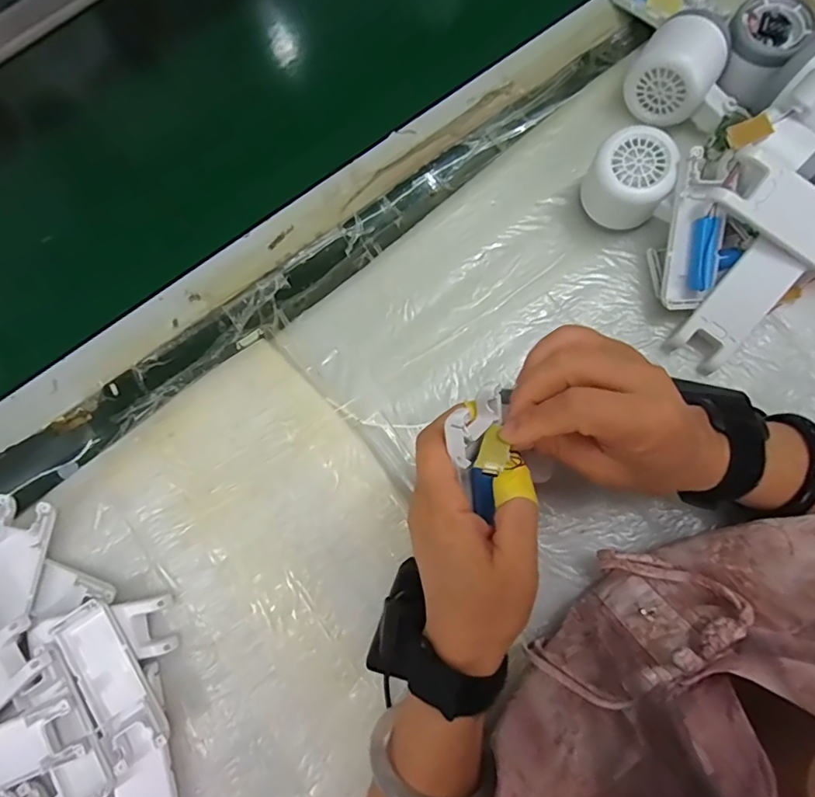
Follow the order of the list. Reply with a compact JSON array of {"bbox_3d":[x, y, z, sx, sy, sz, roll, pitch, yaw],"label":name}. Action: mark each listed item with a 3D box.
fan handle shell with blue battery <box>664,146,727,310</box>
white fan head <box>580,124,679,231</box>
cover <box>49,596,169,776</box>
[{"bbox_3d":[0.205,-0.117,0.351,0.040,0.019,0.102,-7,112,0],"label":"fan handle shell with blue battery"},{"bbox_3d":[0.162,-0.158,0.372,0.056,0.061,0.052,40,82,9],"label":"white fan head"},{"bbox_3d":[-0.200,0.189,0.339,0.041,0.019,0.104,-34,79,-3],"label":"cover"}]

